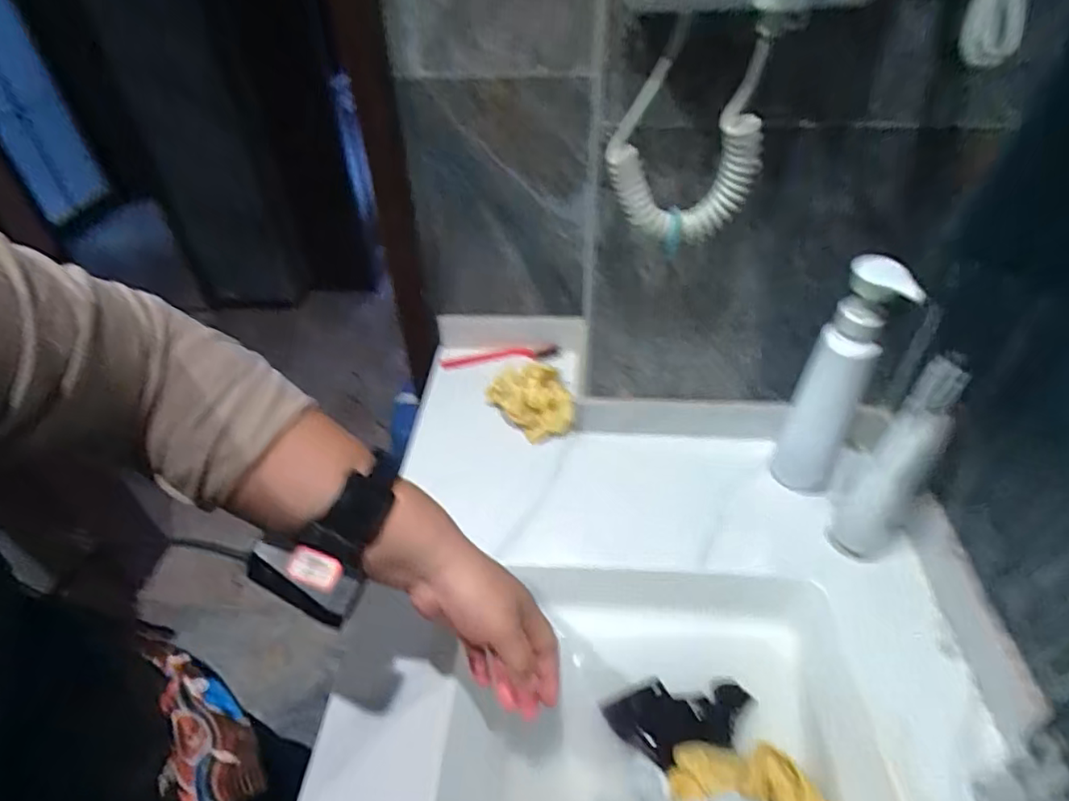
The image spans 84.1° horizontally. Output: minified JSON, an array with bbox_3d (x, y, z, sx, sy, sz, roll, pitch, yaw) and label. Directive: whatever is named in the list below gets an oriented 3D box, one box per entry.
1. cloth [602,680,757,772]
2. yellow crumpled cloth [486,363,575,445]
[{"bbox_3d":[0.139,0.291,0.547,0.136,0.023,0.067,-11,42,-11],"label":"cloth"},{"bbox_3d":[-0.002,0.003,0.750,0.112,0.053,0.083,26,48,27],"label":"yellow crumpled cloth"}]

